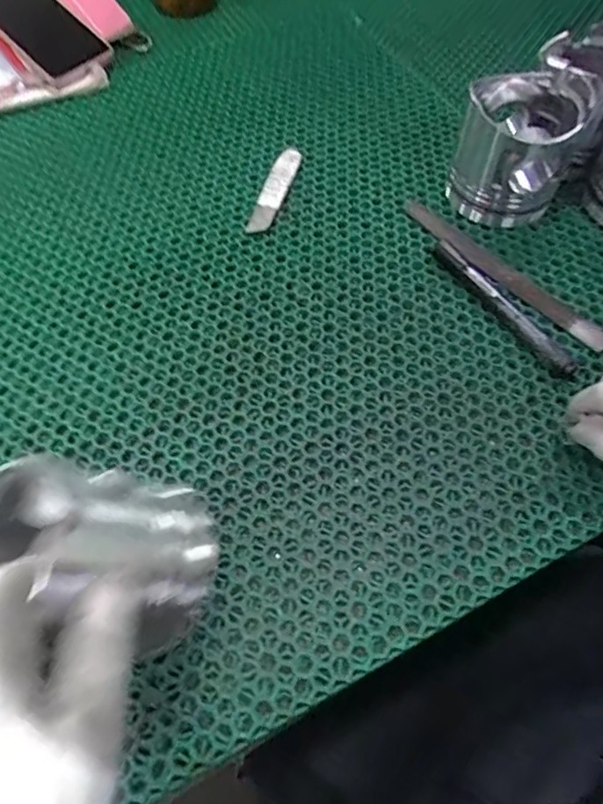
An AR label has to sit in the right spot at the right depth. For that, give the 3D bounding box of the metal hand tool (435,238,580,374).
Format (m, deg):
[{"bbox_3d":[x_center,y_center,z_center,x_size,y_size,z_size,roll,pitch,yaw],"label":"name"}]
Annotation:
[{"bbox_3d":[0.155,-0.077,0.425,0.020,0.015,0.147,-29,63,-15],"label":"metal hand tool"}]

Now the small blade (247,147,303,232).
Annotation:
[{"bbox_3d":[-0.023,-0.196,0.500,0.025,0.012,0.108,15,61,10],"label":"small blade"}]

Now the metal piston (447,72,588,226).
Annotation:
[{"bbox_3d":[0.180,-0.220,0.465,0.087,0.092,0.099,17,61,11],"label":"metal piston"}]

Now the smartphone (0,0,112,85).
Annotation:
[{"bbox_3d":[-0.284,-0.412,0.600,0.081,0.015,0.168,-41,78,-14],"label":"smartphone"}]

